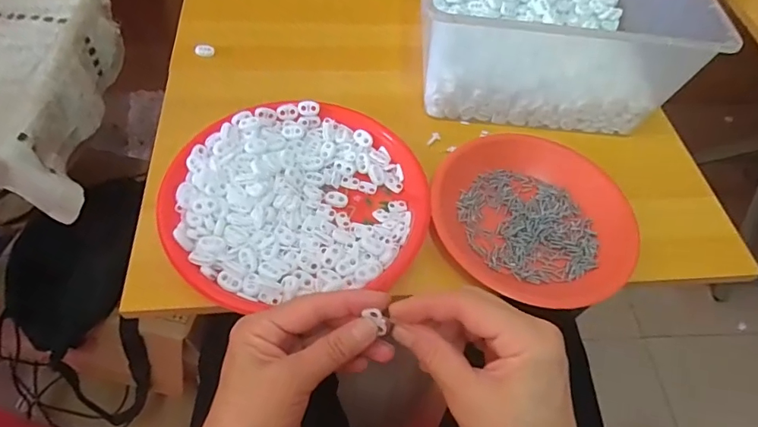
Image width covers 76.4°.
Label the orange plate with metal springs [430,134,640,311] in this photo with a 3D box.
[{"bbox_3d":[0.151,-0.001,0.471,0.195,0.029,0.168,29,59,14],"label":"orange plate with metal springs"}]

